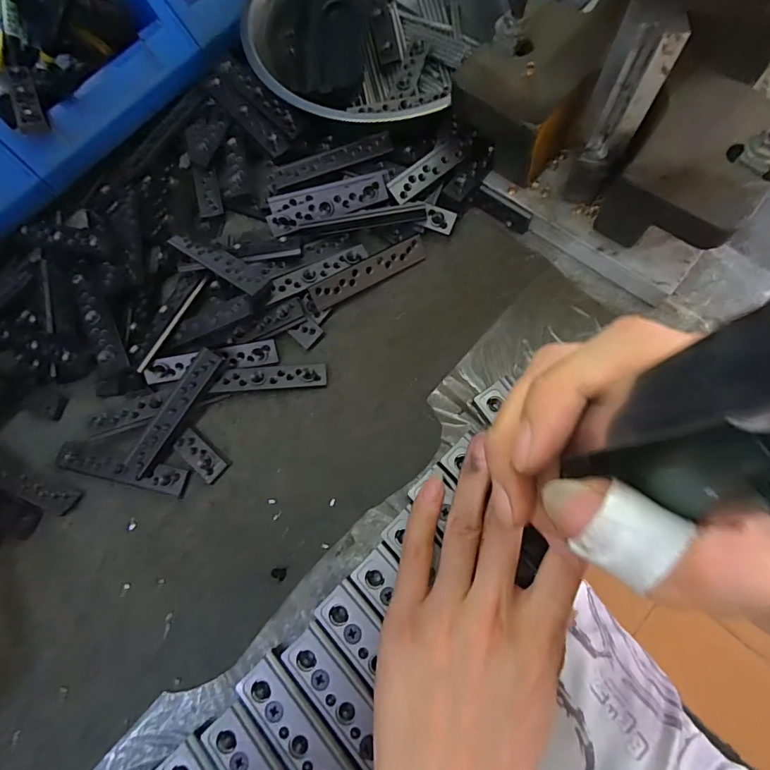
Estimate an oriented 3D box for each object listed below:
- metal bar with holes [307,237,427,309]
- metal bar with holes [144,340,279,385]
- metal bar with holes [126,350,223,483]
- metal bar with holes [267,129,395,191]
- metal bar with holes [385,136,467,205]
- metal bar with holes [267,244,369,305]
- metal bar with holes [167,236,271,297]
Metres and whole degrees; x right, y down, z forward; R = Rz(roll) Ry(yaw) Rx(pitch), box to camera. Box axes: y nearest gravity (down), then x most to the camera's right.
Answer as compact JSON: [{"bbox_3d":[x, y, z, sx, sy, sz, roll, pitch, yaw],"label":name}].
[{"bbox_3d":[-0.011,-0.078,0.317,0.088,0.004,0.018,-31,110,-13],"label":"metal bar with holes"},{"bbox_3d":[-0.117,-0.016,0.308,0.088,0.010,0.016,-10,94,0],"label":"metal bar with holes"},{"bbox_3d":[-0.137,0.017,0.290,0.017,0.004,0.091,34,88,0],"label":"metal bar with holes"},{"bbox_3d":[-0.042,-0.165,0.332,0.094,0.005,0.021,-14,70,7],"label":"metal bar with holes"},{"bbox_3d":[0.029,-0.151,0.318,0.061,0.005,0.018,-37,76,-8],"label":"metal bar with holes"},{"bbox_3d":[-0.047,-0.079,0.316,0.074,0.004,0.016,-27,81,-10],"label":"metal bar with holes"},{"bbox_3d":[-0.113,-0.083,0.305,0.083,0.004,0.020,30,55,20],"label":"metal bar with holes"}]

